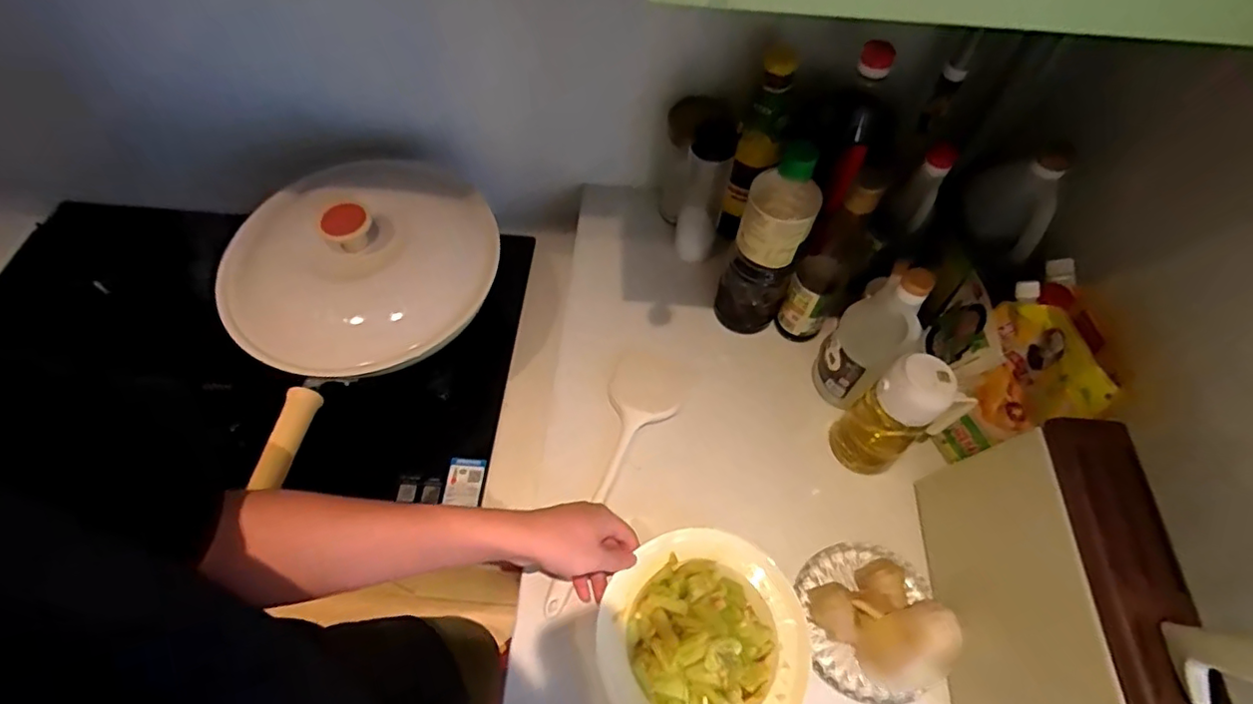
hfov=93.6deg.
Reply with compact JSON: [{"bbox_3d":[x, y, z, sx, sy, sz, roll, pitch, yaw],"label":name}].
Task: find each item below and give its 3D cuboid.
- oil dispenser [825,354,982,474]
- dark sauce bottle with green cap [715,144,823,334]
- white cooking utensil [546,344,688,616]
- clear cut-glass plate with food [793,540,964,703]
[{"bbox_3d":[0.290,0.068,0.629,0.073,0.181,0.081,-34,66,-19],"label":"oil dispenser"},{"bbox_3d":[0.160,-0.120,0.683,0.079,0.268,0.067,20,62,10],"label":"dark sauce bottle with green cap"},{"bbox_3d":[-0.009,0.133,0.666,0.088,0.023,0.321,16,61,8],"label":"white cooking utensil"},{"bbox_3d":[0.248,0.263,0.587,0.131,0.047,0.144,1,57,-1],"label":"clear cut-glass plate with food"}]

